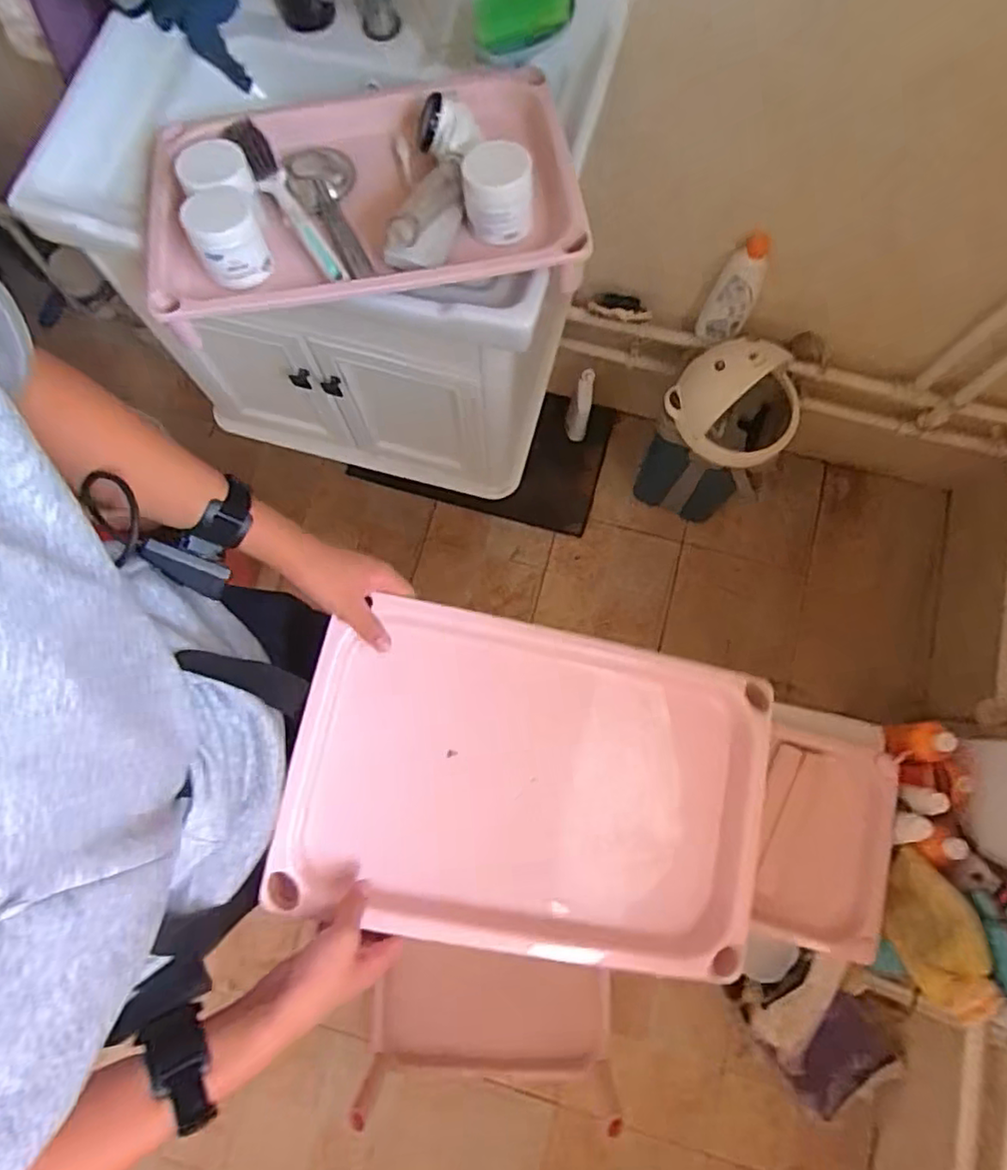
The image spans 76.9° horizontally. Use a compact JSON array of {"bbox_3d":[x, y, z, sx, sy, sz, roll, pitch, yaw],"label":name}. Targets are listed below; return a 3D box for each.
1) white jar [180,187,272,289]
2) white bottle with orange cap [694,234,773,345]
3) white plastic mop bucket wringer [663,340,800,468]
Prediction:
[{"bbox_3d":[-0.276,-0.348,0.633,0.066,0.068,0.062,0,75,0],"label":"white jar"},{"bbox_3d":[0.408,-0.516,1.108,0.081,0.237,0.079,28,77,8],"label":"white bottle with orange cap"},{"bbox_3d":[0.425,-0.333,1.120,0.194,0.154,0.212,-38,78,-9],"label":"white plastic mop bucket wringer"}]

